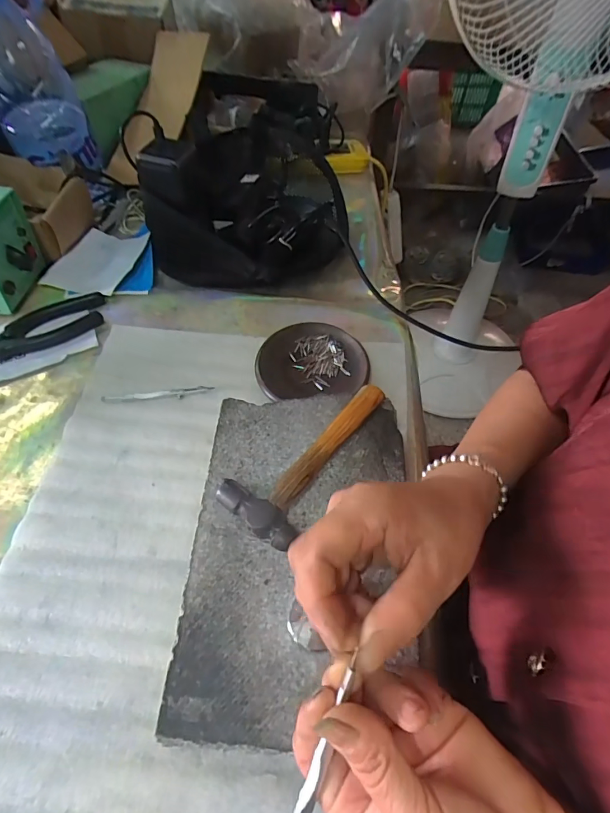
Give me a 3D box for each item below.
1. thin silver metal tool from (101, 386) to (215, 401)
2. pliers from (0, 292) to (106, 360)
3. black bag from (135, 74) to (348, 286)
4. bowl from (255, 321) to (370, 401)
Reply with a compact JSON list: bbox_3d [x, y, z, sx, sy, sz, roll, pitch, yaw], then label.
[{"bbox_3d":[-0.145,-0.013,0.420,0.106,0.004,0.009,-6,56,-5],"label":"thin silver metal tool"},{"bbox_3d":[-0.297,-0.081,0.457,0.164,0.013,0.060,-25,59,-17],"label":"pliers"},{"bbox_3d":[-0.071,-0.371,0.597,0.226,0.114,0.443,1,55,0],"label":"black bag"},{"bbox_3d":[0.007,-0.049,0.445,0.111,0.018,0.092,-4,55,-3],"label":"bowl"}]

